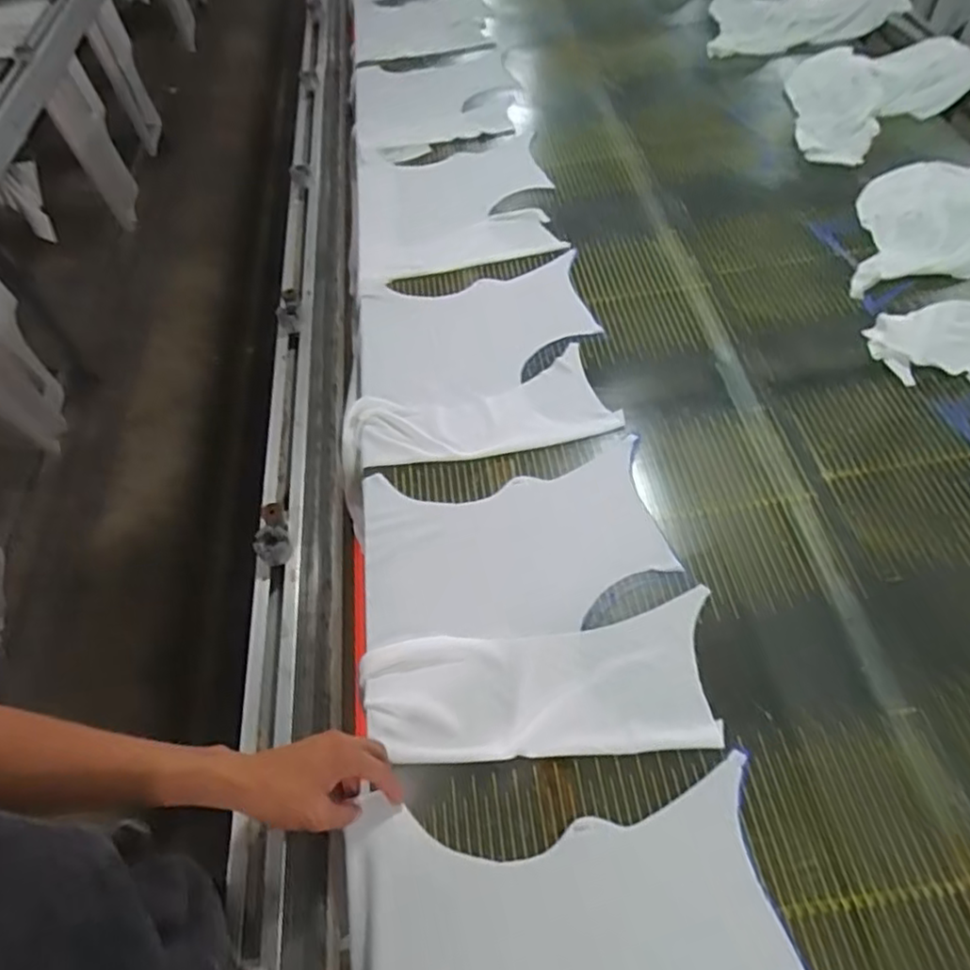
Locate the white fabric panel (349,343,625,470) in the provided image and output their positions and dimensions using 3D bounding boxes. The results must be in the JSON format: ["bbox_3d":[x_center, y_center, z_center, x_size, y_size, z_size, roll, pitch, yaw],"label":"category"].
[{"bbox_3d":[-0.004,-0.088,0.868,0.332,0.025,0.144,-16,55,-6],"label":"white fabric panel"}]

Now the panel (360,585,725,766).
[{"bbox_3d":[0.058,0.207,0.655,0.351,0.009,0.147,-10,51,-2],"label":"panel"}]

